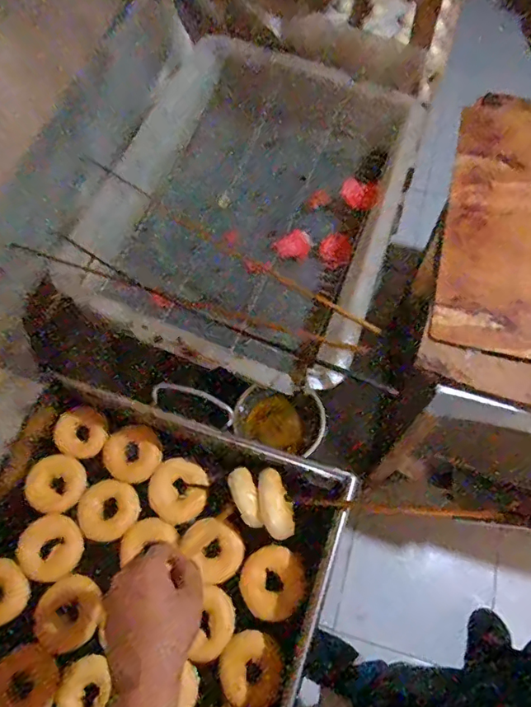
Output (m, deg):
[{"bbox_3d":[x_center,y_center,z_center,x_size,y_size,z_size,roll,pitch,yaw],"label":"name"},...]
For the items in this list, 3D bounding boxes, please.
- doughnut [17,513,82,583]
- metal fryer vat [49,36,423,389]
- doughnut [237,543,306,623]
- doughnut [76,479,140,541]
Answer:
[{"bbox_3d":[-0.322,0.290,0.732,0.088,0.019,0.089,-1,64,2],"label":"doughnut"},{"bbox_3d":[-0.021,-0.276,0.890,0.493,0.159,0.635,18,66,11],"label":"metal fryer vat"},{"bbox_3d":[0.011,0.318,0.685,0.091,0.020,0.089,-1,64,2],"label":"doughnut"},{"bbox_3d":[-0.241,0.240,0.755,0.092,0.029,0.083,-6,64,-1],"label":"doughnut"}]

